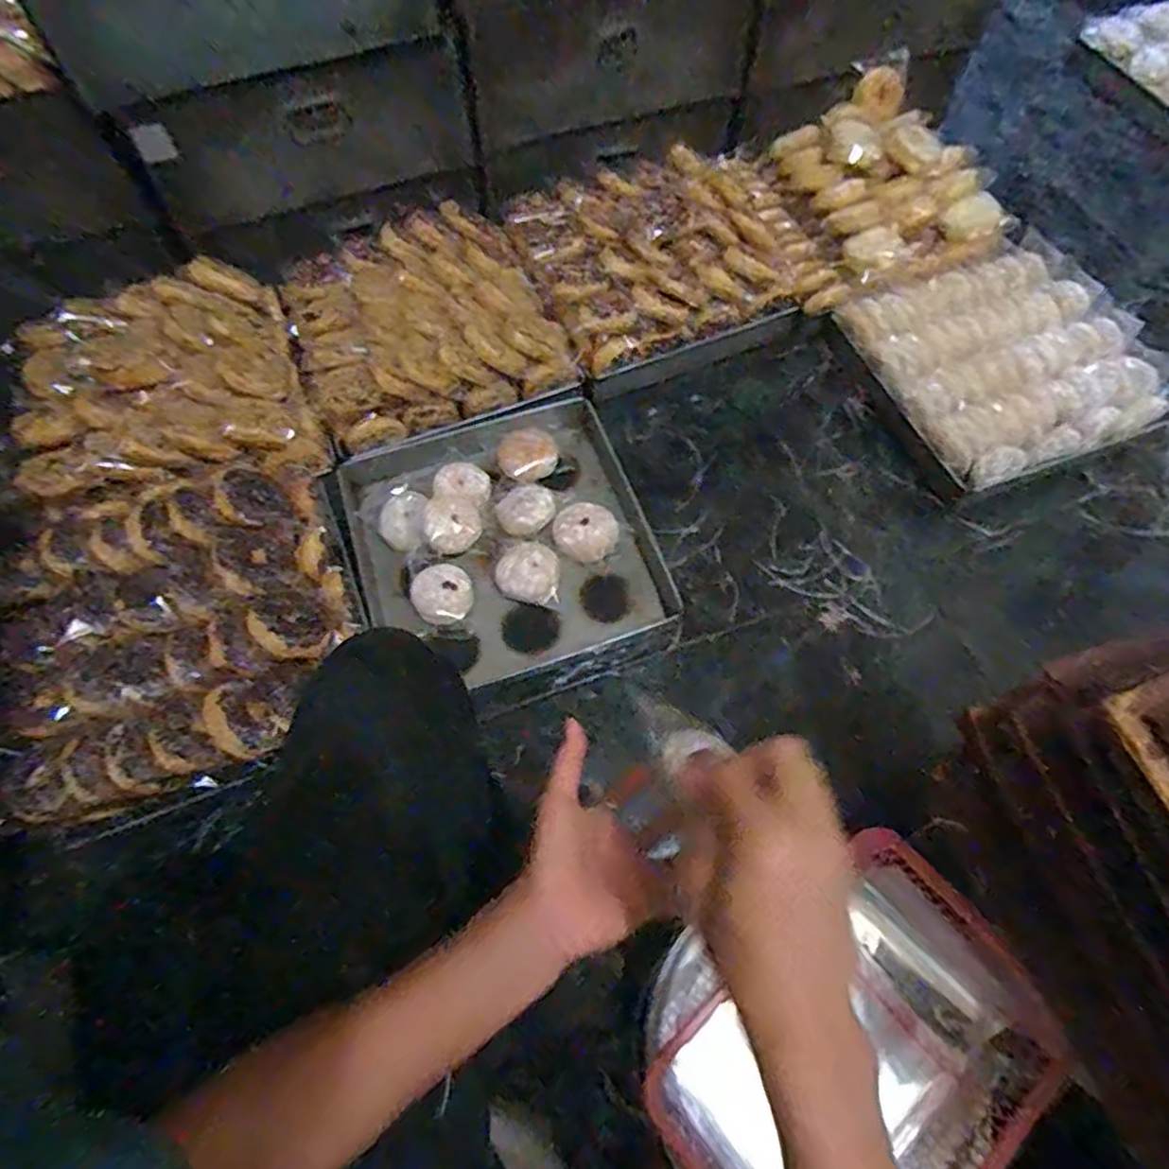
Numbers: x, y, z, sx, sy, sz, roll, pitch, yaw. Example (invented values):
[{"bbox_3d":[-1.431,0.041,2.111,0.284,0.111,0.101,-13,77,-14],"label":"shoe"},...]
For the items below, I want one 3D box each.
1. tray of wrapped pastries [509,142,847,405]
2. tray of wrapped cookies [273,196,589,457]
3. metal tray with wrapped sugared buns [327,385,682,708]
[{"bbox_3d":[0.152,-0.583,1.187,0.493,0.170,0.408,-21,66,-10],"label":"tray of wrapped pastries"},{"bbox_3d":[-0.267,-0.438,1.094,0.395,0.095,0.384,-22,66,-10],"label":"tray of wrapped cookies"},{"bbox_3d":[-0.120,-0.063,1.018,0.434,0.050,0.431,-20,65,-9],"label":"metal tray with wrapped sugared buns"}]

